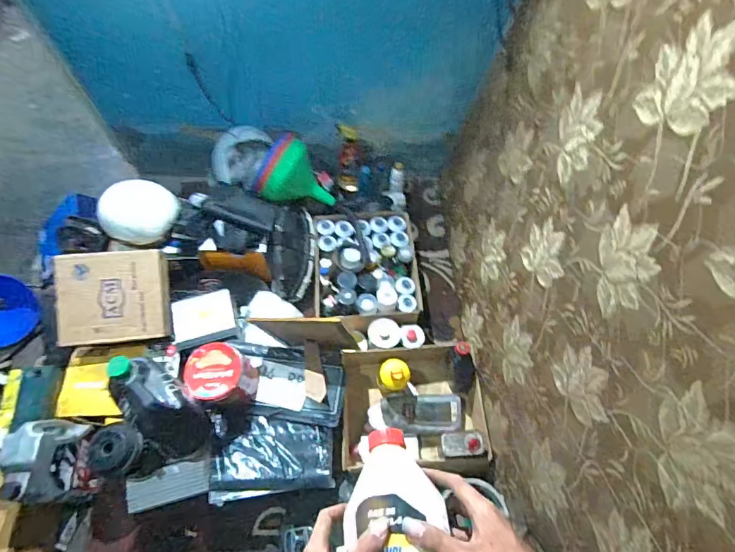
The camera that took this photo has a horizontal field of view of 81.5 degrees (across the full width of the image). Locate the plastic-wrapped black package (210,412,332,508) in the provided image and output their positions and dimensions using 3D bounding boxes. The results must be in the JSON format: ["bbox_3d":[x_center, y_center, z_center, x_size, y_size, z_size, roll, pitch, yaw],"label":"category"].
[{"bbox_3d":[-0.267,0.497,1.193,0.332,0.056,0.203,-6,62,-4],"label":"plastic-wrapped black package"}]

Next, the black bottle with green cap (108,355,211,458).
[{"bbox_3d":[-0.463,0.290,0.936,0.123,0.095,0.260,-44,94,-20],"label":"black bottle with green cap"}]

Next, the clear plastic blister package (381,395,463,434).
[{"bbox_3d":[0.174,0.432,1.335,0.247,0.042,0.109,-3,62,-2],"label":"clear plastic blister package"}]

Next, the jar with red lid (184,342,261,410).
[{"bbox_3d":[-0.399,0.284,1.189,0.158,0.165,0.146,0,62,0],"label":"jar with red lid"}]

